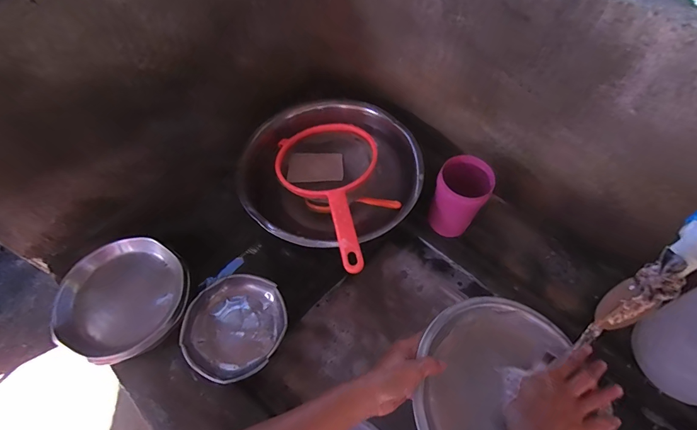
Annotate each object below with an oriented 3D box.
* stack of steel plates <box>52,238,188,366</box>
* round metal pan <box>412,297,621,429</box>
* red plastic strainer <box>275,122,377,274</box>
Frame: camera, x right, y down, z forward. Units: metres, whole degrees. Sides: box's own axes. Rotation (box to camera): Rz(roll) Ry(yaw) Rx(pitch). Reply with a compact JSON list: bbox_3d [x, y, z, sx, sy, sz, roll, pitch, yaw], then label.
[{"bbox_3d":[-0.370,0.136,0.616,0.201,0.033,0.191,17,61,12],"label":"stack of steel plates"},{"bbox_3d":[0.178,0.214,0.438,0.205,0.051,0.224,0,59,0],"label":"round metal pan"},{"bbox_3d":[-0.019,-0.030,0.662,0.180,0.097,0.320,-12,45,-6],"label":"red plastic strainer"}]

